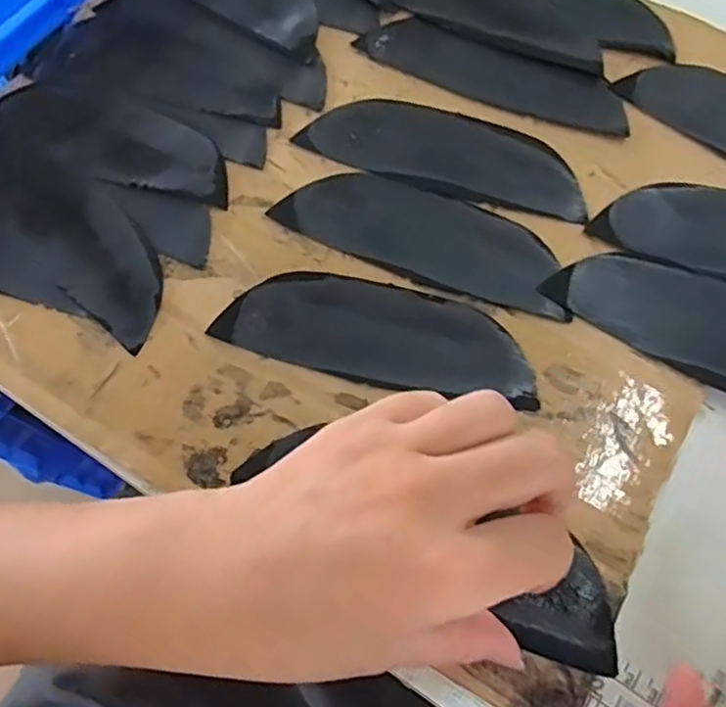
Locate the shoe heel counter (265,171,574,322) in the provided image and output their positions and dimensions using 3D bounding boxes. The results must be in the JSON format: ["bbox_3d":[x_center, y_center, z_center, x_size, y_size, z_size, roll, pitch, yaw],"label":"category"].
[{"bbox_3d":[0.030,-0.059,0.325,0.141,0.004,0.046,21,73,10],"label":"shoe heel counter"}]

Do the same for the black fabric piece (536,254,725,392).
[{"bbox_3d":[0.158,-0.012,0.300,0.143,0.008,0.051,24,72,10],"label":"black fabric piece"}]

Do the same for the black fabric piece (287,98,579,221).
[{"bbox_3d":[0.042,-0.104,0.339,0.144,0.008,0.048,16,71,8],"label":"black fabric piece"}]

